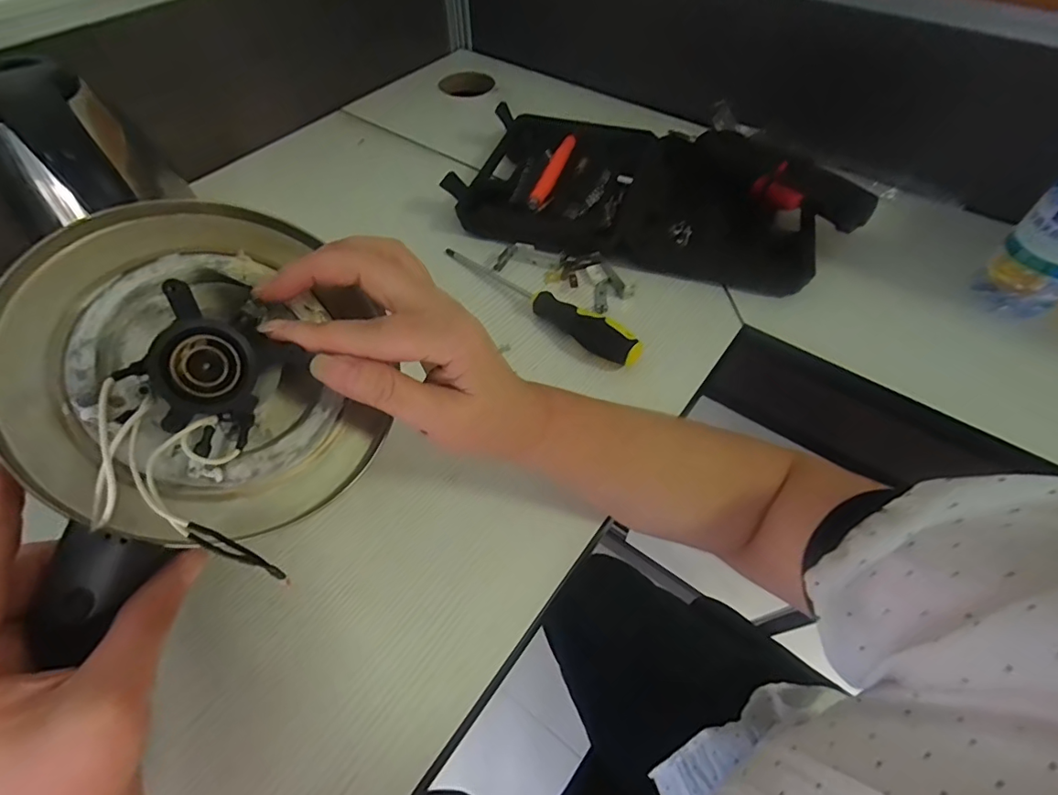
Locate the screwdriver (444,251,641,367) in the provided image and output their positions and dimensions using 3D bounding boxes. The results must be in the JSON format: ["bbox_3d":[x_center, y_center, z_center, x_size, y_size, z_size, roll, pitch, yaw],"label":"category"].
[{"bbox_3d":[0.004,-0.089,0.452,0.217,0.026,0.022,36,62,24],"label":"screwdriver"}]

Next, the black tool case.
[{"bbox_3d":[0.124,-0.226,0.517,0.378,0.055,0.216,15,55,12],"label":"black tool case"}]

